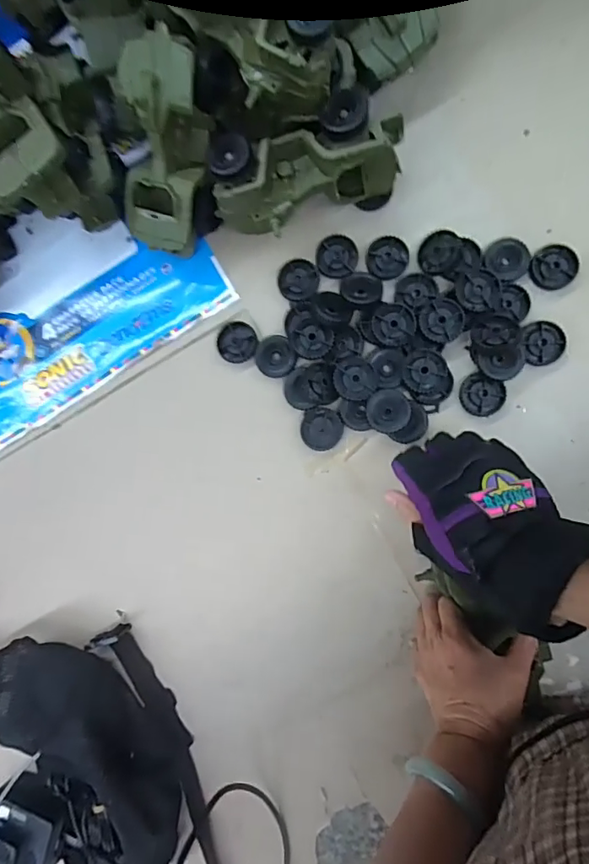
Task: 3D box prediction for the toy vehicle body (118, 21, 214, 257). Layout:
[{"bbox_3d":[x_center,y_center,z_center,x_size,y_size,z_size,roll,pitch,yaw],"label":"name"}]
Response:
[{"bbox_3d":[-0.124,-0.264,0.480,0.073,0.056,0.176,14,126,9],"label":"toy vehicle body"}]

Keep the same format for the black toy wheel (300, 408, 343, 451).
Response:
[{"bbox_3d":[0.029,-0.003,0.528,0.042,0.005,0.043,0,86,8],"label":"black toy wheel"}]

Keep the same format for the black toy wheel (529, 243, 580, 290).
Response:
[{"bbox_3d":[0.257,-0.164,0.506,0.043,0.007,0.046,0,86,8],"label":"black toy wheel"}]

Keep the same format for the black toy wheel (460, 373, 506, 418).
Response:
[{"bbox_3d":[0.186,-0.036,0.509,0.043,0.007,0.039,25,90,9],"label":"black toy wheel"}]

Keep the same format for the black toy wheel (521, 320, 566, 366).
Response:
[{"bbox_3d":[0.245,-0.088,0.503,0.042,0.011,0.043,0,86,8],"label":"black toy wheel"}]

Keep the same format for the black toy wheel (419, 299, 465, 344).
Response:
[{"bbox_3d":[0.146,-0.110,0.508,0.042,0.019,0.040,0,86,8],"label":"black toy wheel"}]

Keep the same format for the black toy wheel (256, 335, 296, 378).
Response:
[{"bbox_3d":[-0.020,-0.080,0.537,0.041,0.007,0.045,0,86,8],"label":"black toy wheel"}]

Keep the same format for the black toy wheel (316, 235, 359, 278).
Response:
[{"bbox_3d":[0.044,-0.182,0.530,0.042,0.005,0.045,0,86,8],"label":"black toy wheel"}]

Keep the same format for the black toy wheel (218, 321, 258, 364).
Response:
[{"bbox_3d":[-0.060,-0.095,0.543,0.042,0.010,0.041,0,86,8],"label":"black toy wheel"}]

